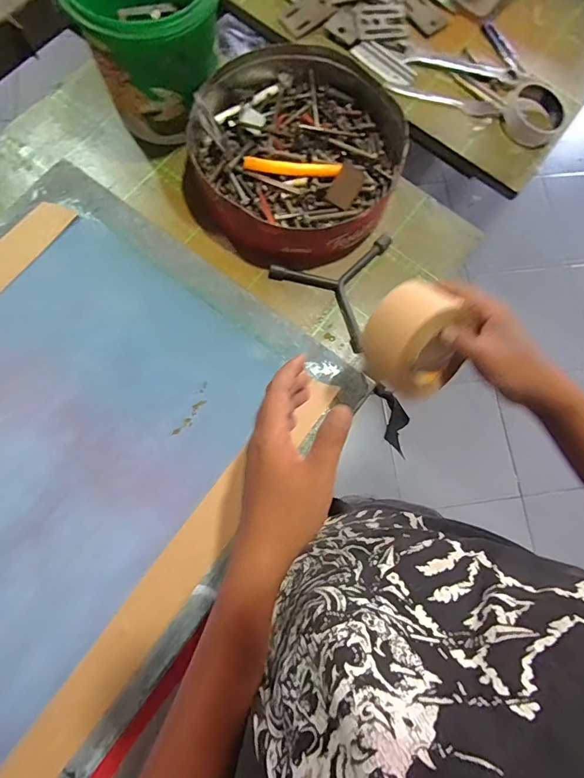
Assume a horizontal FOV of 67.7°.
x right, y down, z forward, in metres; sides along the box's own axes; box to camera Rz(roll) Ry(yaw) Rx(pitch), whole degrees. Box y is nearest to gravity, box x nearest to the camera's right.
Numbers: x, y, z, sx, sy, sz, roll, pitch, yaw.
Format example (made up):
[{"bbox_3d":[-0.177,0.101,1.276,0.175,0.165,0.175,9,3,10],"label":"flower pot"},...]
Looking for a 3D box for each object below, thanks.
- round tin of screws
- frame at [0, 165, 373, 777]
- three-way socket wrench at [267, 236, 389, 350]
[{"bbox_3d":[0.008,-0.307,0.560,0.261,0.070,0.277,1,77,-3],"label":"round tin of screws"},{"bbox_3d":[-0.291,0.107,0.447,0.458,0.037,0.641,36,79,7],"label":"frame"},{"bbox_3d":[0.074,-0.147,0.558,0.150,0.019,0.142,42,78,6],"label":"three-way socket wrench"}]

